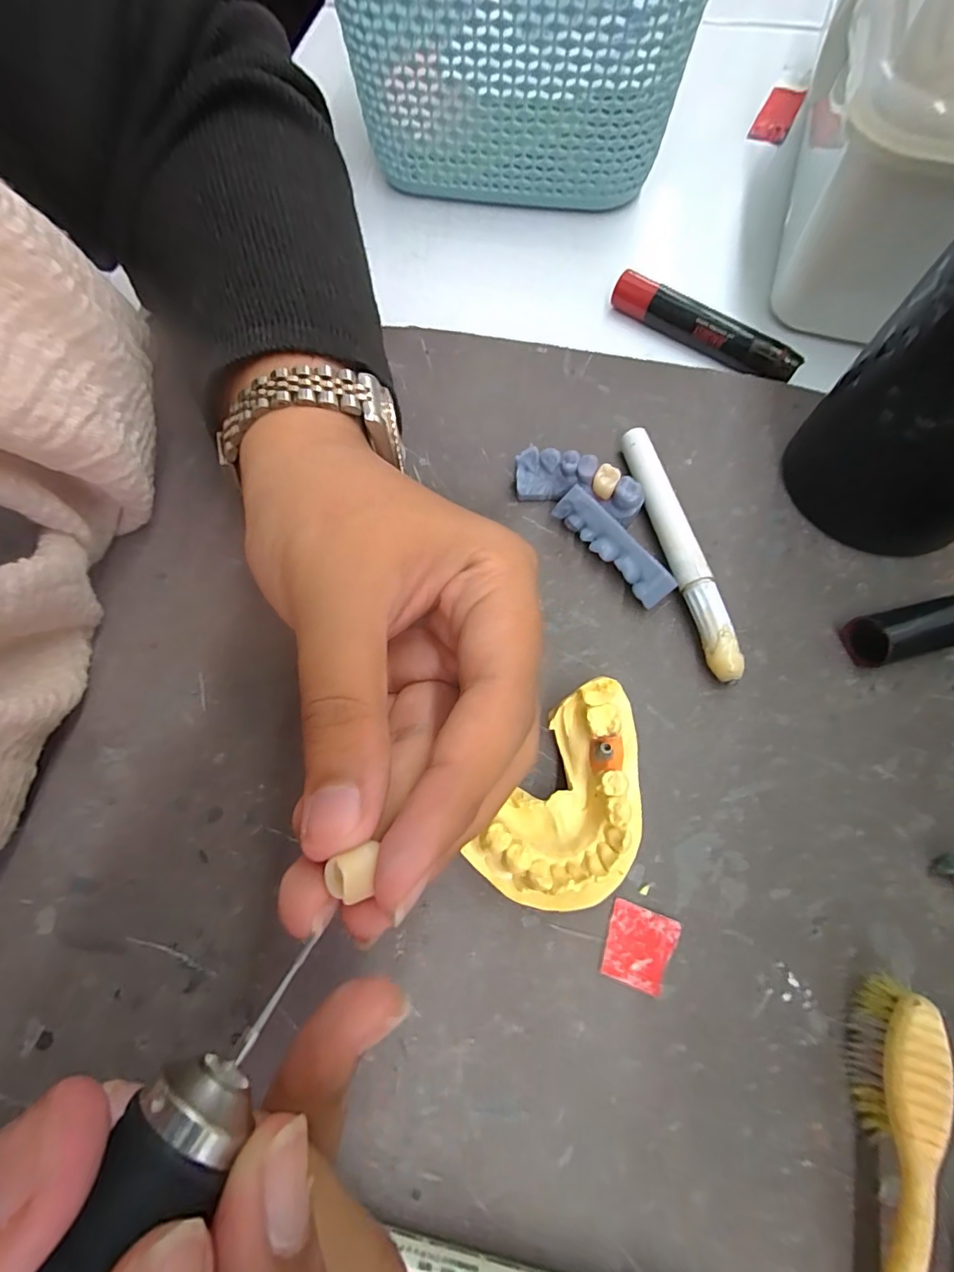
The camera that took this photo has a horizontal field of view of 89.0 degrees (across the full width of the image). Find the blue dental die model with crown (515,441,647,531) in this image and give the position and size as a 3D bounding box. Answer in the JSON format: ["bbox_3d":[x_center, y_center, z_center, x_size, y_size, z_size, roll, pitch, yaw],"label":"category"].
[{"bbox_3d":[0.039,-0.059,0.189,0.050,0.014,0.015,22,71,9],"label":"blue dental die model with crown"}]

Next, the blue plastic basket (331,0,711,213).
[{"bbox_3d":[0.021,-0.295,0.243,0.160,0.080,0.123,9,70,4],"label":"blue plastic basket"}]

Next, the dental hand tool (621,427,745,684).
[{"bbox_3d":[0.074,-0.033,0.182,0.011,0.014,0.104,-12,70,-4],"label":"dental hand tool"}]

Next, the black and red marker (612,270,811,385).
[{"bbox_3d":[0.101,-0.139,0.219,0.088,0.013,0.013,36,74,13],"label":"black and red marker"}]

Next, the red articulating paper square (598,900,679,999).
[{"bbox_3d":[0.048,0.091,0.141,0.019,0.004,0.021,18,71,8],"label":"red articulating paper square"}]

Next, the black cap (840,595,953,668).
[{"bbox_3d":[0.151,-0.002,0.166,0.041,0.018,0.016,-13,70,-4],"label":"black cap"}]

